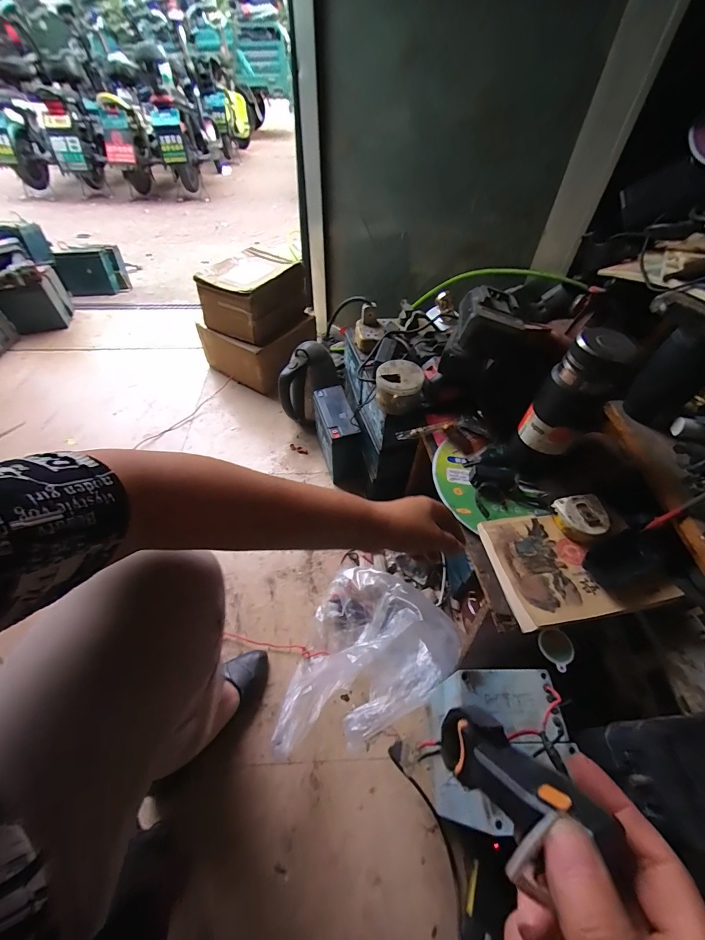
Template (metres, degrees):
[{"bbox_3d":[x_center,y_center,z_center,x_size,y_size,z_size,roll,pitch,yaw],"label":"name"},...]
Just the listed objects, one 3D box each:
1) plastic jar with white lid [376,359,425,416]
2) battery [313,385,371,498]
[{"bbox_3d":[0.087,-0.156,0.696,0.084,0.070,0.078,0,52,0],"label":"plastic jar with white lid"},{"bbox_3d":[-0.041,-0.090,0.945,0.082,0.161,0.180,-12,53,-9],"label":"battery"}]

